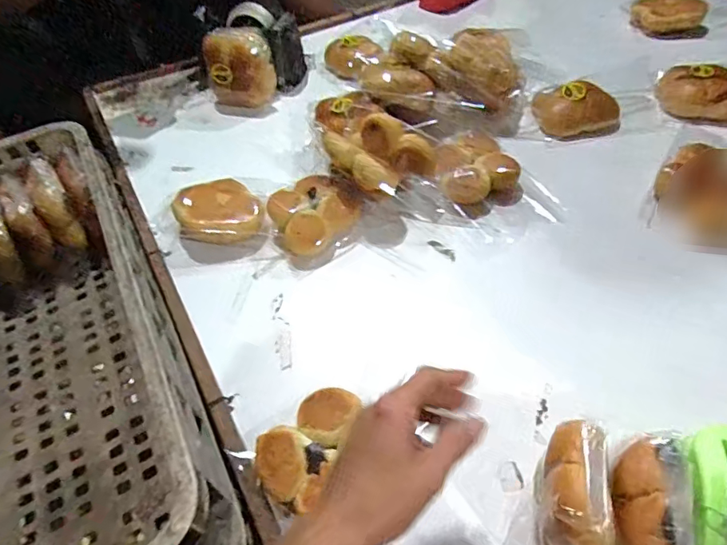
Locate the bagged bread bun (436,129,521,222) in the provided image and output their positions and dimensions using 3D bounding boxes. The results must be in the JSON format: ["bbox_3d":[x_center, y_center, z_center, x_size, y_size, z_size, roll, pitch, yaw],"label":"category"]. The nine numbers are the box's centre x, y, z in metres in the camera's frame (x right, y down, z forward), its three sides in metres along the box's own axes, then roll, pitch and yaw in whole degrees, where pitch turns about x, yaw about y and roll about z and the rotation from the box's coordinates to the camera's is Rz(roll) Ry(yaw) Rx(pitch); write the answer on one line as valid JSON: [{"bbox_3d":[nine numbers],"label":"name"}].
[{"bbox_3d":[0.159,-0.138,0.687,0.116,0.047,0.136,0,50,6],"label":"bagged bread bun"}]

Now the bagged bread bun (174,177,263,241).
[{"bbox_3d":[-0.196,-0.083,0.676,0.111,0.057,0.096,-17,51,-9],"label":"bagged bread bun"}]

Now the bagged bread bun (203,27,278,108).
[{"bbox_3d":[-0.204,-0.335,0.845,0.114,0.118,0.069,-15,51,-7],"label":"bagged bread bun"}]

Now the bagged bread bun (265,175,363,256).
[{"bbox_3d":[-0.065,-0.076,0.665,0.115,0.052,0.093,-34,55,-21],"label":"bagged bread bun"}]

